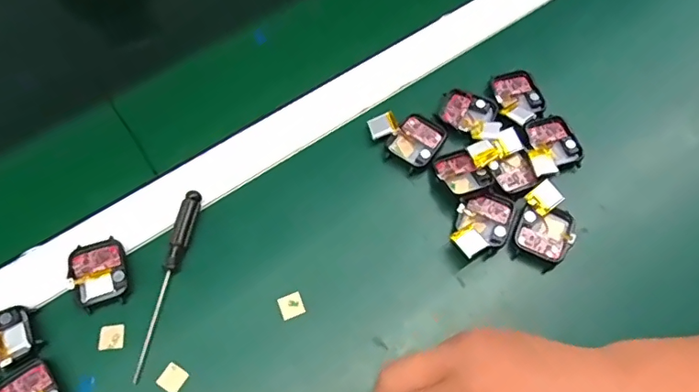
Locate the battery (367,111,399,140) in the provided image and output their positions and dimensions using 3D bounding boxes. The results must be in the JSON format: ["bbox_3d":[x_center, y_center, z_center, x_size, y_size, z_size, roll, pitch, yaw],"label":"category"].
[{"bbox_3d":[0.026,-0.056,0.401,0.022,0.004,0.017,-21,71,10],"label":"battery"}]

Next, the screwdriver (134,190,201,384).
[{"bbox_3d":[-0.126,0.057,0.352,0.012,0.014,0.130,10,65,5],"label":"screwdriver"}]

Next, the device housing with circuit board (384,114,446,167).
[{"bbox_3d":[0.053,-0.044,0.401,0.035,0.006,0.040,33,69,15],"label":"device housing with circuit board"}]

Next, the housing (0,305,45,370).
[{"bbox_3d":[-0.227,0.094,0.334,0.045,0.008,0.038,-21,66,-10],"label":"housing"}]

